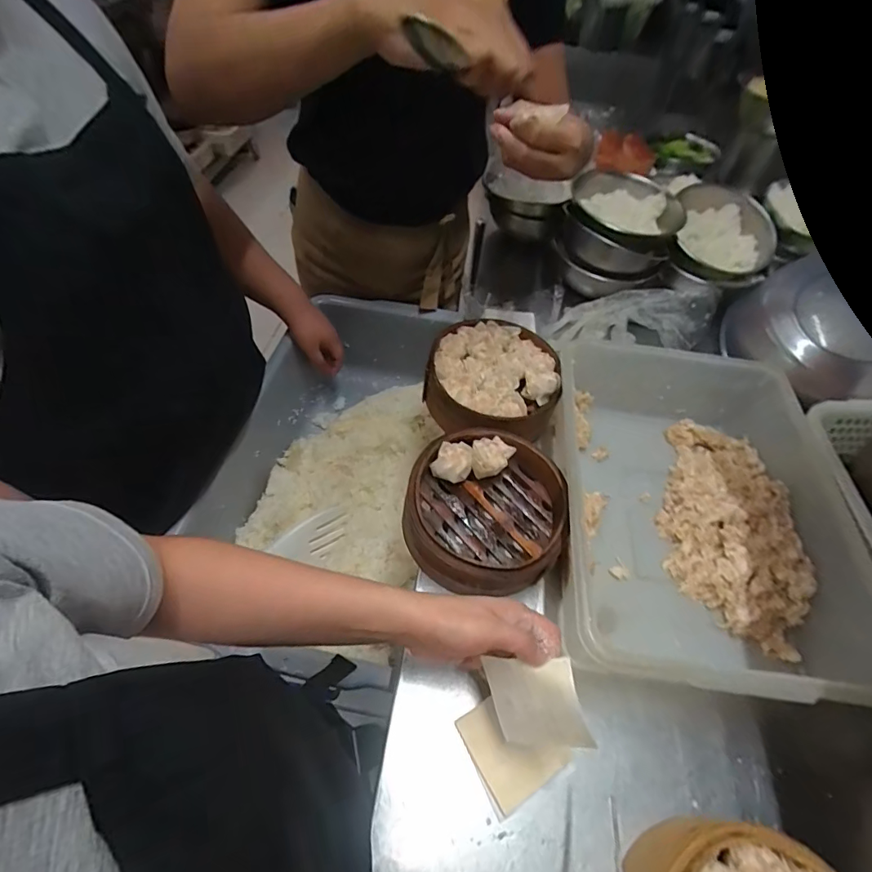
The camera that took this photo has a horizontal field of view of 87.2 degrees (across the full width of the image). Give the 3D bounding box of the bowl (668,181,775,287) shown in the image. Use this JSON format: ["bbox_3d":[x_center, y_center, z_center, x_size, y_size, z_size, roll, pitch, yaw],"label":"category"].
[{"bbox_3d":[0.450,-0.316,0.733,0.161,0.086,0.141,27,57,14],"label":"bowl"}]

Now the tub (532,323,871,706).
[{"bbox_3d":[0.260,0.068,0.486,0.272,0.101,0.369,6,54,0],"label":"tub"}]

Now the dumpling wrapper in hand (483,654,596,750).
[{"bbox_3d":[0.074,0.200,0.341,0.066,0.069,0.011,-18,6,27],"label":"dumpling wrapper in hand"}]

